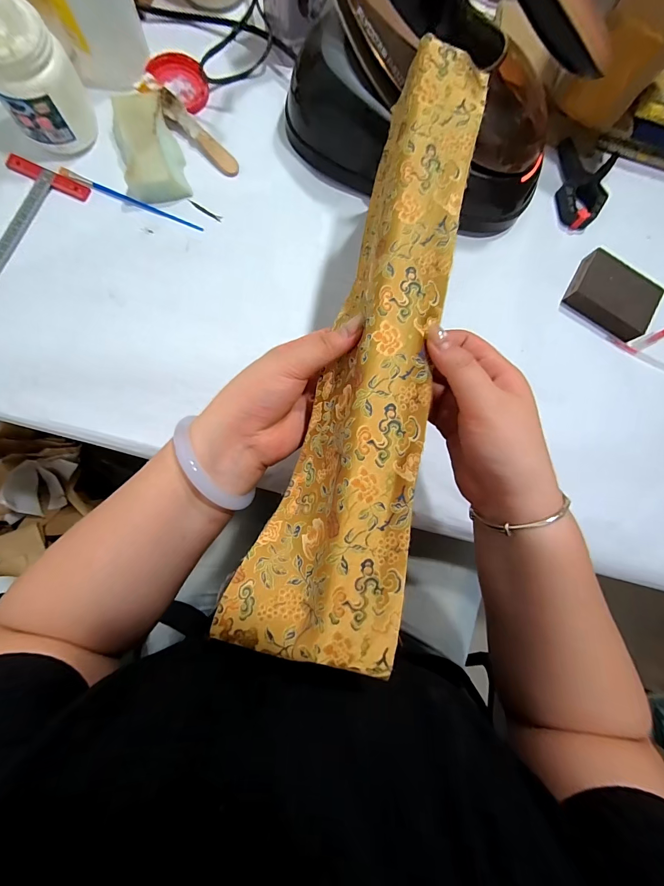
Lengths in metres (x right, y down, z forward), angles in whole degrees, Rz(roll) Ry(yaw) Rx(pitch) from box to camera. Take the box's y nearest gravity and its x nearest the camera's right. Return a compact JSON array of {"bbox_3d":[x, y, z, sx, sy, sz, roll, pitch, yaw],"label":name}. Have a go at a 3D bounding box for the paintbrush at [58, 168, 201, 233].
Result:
[{"bbox_3d":[-0.223,-0.271,0.400,0.163,0.006,0.008,20,82,-3],"label":"paintbrush"}]

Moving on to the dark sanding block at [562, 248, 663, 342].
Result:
[{"bbox_3d":[0.343,-0.180,0.436,0.099,0.027,0.065,35,81,-1],"label":"dark sanding block"}]

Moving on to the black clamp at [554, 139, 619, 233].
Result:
[{"bbox_3d":[0.313,-0.325,0.451,0.068,0.020,0.102,18,82,-4],"label":"black clamp"}]

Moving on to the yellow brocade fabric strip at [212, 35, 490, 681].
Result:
[{"bbox_3d":[0.029,-0.072,0.258,0.102,0.061,0.425,15,84,-4],"label":"yellow brocade fabric strip"}]

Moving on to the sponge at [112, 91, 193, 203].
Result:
[{"bbox_3d":[-0.200,-0.320,0.390,0.064,0.031,0.102,-19,86,-8],"label":"sponge"}]

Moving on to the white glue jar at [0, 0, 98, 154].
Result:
[{"bbox_3d":[-0.289,-0.354,0.351,0.072,0.093,0.073,1,84,-6],"label":"white glue jar"}]

